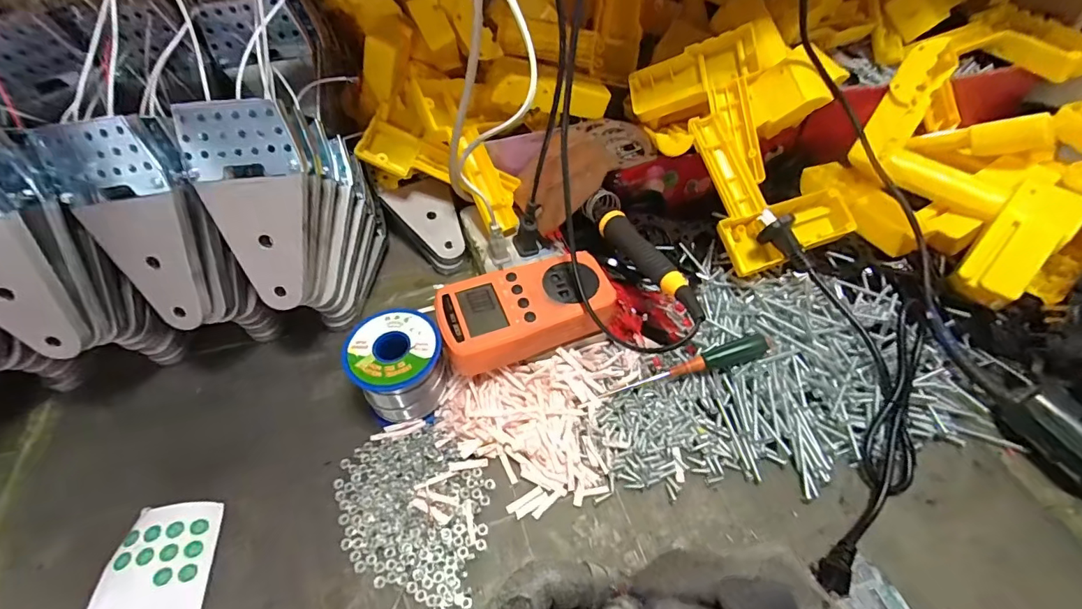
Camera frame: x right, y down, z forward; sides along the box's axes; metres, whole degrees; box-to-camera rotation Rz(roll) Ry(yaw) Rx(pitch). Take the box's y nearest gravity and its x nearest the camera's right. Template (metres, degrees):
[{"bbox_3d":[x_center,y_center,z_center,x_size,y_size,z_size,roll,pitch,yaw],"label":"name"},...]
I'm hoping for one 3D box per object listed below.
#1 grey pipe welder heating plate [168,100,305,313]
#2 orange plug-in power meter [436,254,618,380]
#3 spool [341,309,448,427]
[{"bbox_3d":[-0.187,-0.063,0.319,0.065,0.133,0.014,-4,25,-4],"label":"grey pipe welder heating plate"},{"bbox_3d":[-0.010,0.003,0.355,0.127,0.024,0.069,-15,51,-12],"label":"orange plug-in power meter"},{"bbox_3d":[-0.102,0.047,0.351,0.063,0.062,0.059,-12,51,-11],"label":"spool"}]

